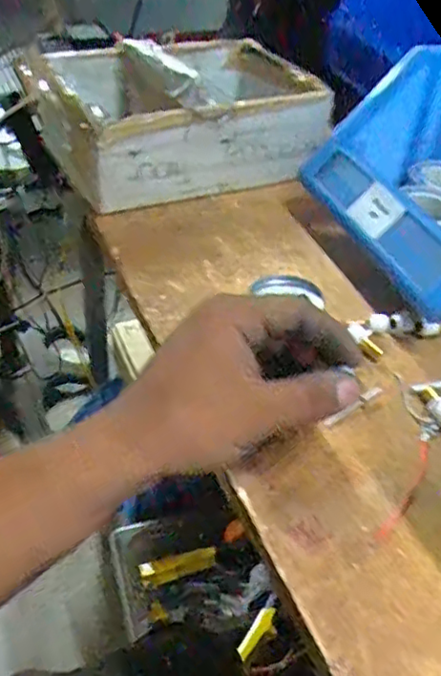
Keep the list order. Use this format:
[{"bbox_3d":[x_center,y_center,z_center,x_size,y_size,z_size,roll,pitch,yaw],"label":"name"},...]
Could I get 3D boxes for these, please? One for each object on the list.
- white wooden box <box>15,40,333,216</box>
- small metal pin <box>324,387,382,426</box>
[{"bbox_3d":[-0.030,-0.182,0.521,0.198,0.099,0.132,-21,48,-26],"label":"white wooden box"},{"bbox_3d":[0.077,0.039,0.355,0.049,0.004,0.006,-28,51,-31],"label":"small metal pin"}]

